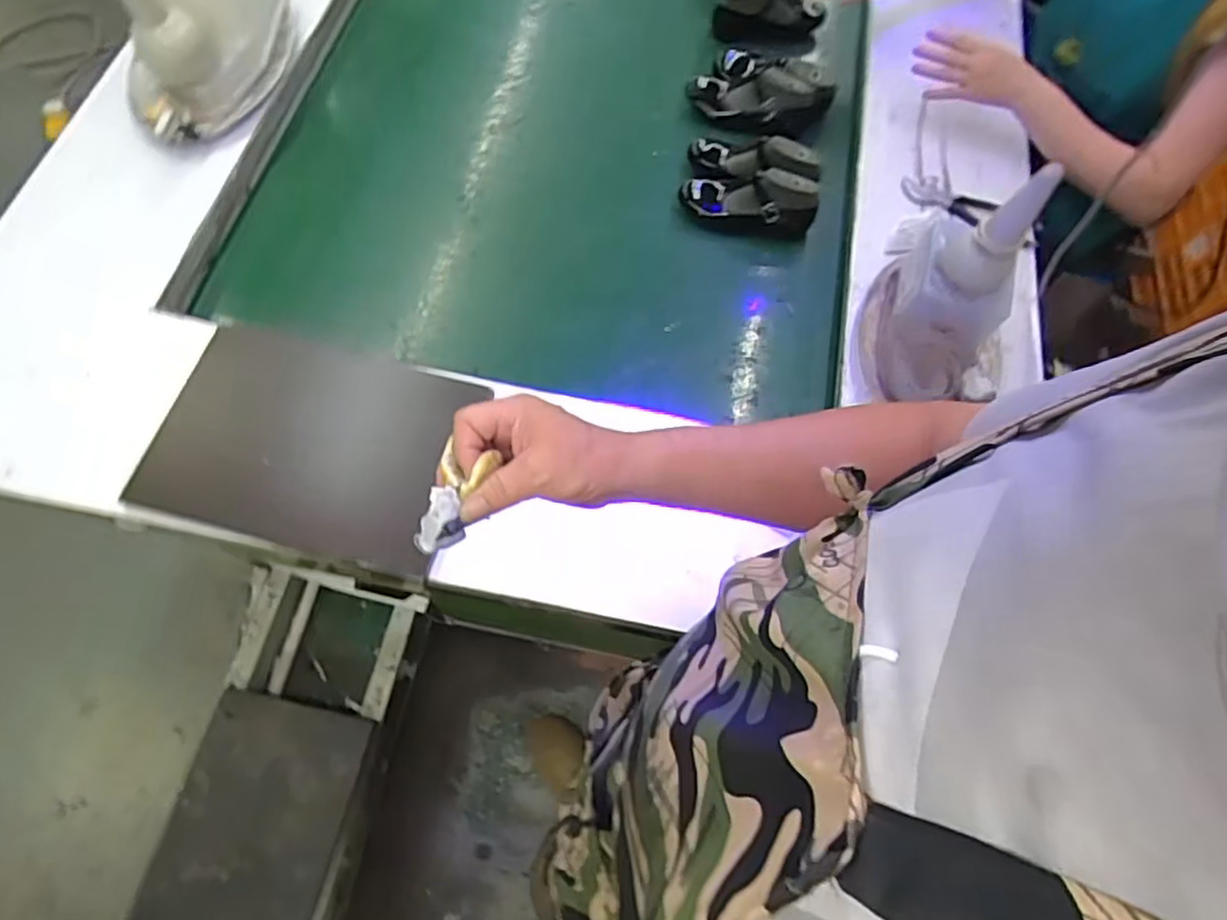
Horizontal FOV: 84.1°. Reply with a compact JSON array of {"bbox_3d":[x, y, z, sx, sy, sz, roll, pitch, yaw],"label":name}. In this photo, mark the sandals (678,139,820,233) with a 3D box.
[{"bbox_3d":[0.194,-0.395,0.949,0.186,0.077,0.129,14,66,3],"label":"sandals"}]

